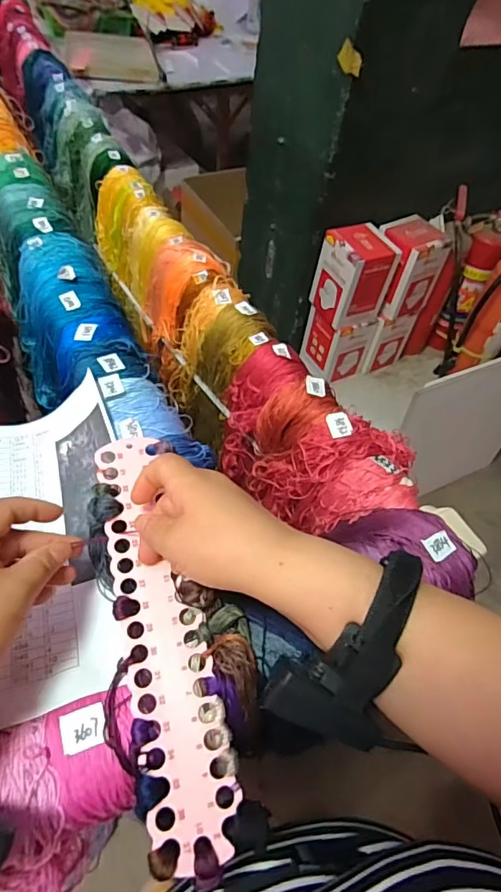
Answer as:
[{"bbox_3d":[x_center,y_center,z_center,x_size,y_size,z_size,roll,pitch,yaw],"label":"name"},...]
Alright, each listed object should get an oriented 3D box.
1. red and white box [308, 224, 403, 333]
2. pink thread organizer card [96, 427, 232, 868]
[{"bbox_3d":[0.275,-0.455,1.290,0.155,0.205,0.146,-22,58,-21],"label":"red and white box"},{"bbox_3d":[-0.069,0.121,0.347,0.054,0.005,0.288,-7,61,-15],"label":"pink thread organizer card"}]

